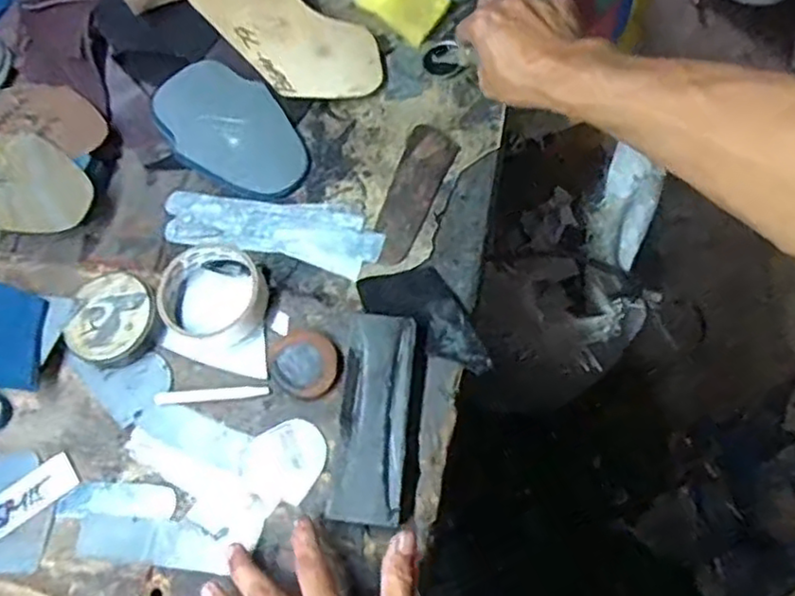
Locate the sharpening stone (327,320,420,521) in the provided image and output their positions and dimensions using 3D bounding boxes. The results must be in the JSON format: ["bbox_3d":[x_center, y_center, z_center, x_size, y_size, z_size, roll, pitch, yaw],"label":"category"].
[{"bbox_3d":[-0.016,0.085,0.490,0.049,0.024,0.153,5,71,2],"label":"sharpening stone"}]

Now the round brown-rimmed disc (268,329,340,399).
[{"bbox_3d":[-0.072,0.050,0.515,0.049,0.009,0.056,-29,73,-9],"label":"round brown-rimmed disc"}]

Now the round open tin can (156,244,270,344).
[{"bbox_3d":[-0.147,-0.001,0.545,0.085,0.037,0.082,0,70,0],"label":"round open tin can"}]

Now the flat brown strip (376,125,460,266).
[{"bbox_3d":[0.012,-0.091,0.585,0.044,0.010,0.134,18,75,21],"label":"flat brown strip"}]

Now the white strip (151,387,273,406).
[{"bbox_3d":[-0.143,0.075,0.517,0.089,0.009,0.011,-3,70,-1],"label":"white strip"}]

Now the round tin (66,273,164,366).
[{"bbox_3d":[-0.227,0.018,0.539,0.067,0.016,0.074,21,72,8],"label":"round tin"}]

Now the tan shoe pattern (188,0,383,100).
[{"bbox_3d":[-0.117,-0.268,0.634,0.102,0.009,0.231,-43,83,-16],"label":"tan shoe pattern"}]

